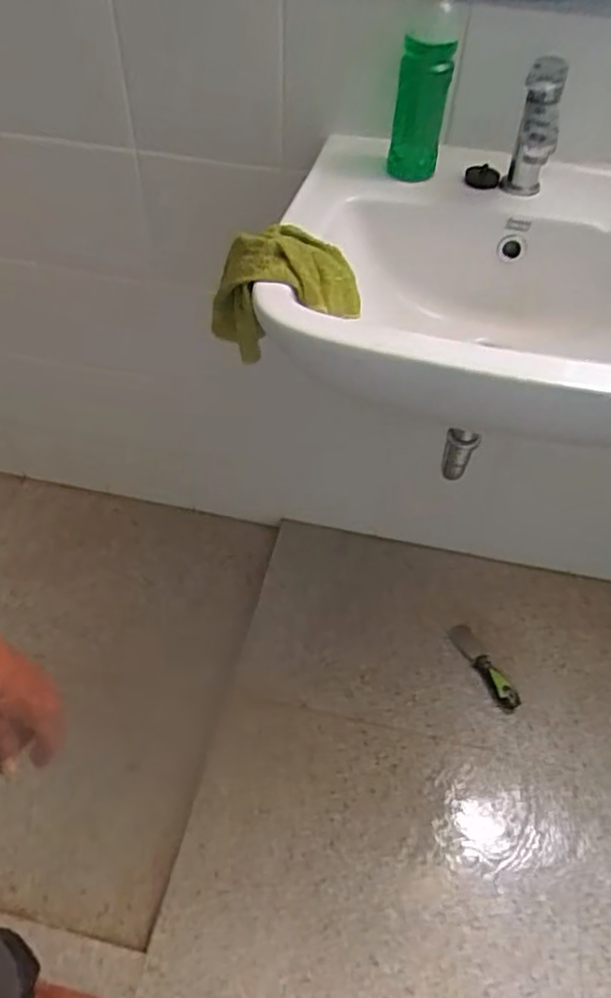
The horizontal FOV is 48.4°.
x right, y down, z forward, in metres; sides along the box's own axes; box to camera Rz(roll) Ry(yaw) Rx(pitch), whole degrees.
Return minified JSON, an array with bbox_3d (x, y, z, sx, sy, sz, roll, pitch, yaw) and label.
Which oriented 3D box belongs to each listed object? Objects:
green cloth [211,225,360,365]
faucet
[{"bbox_3d":[-0.022,-0.199,0.677,0.153,0.125,0.074,1,51,-2],"label":"green cloth"},{"bbox_3d":[0.231,-0.361,0.703,0.045,0.132,0.121,13,51,11],"label":"faucet"}]

